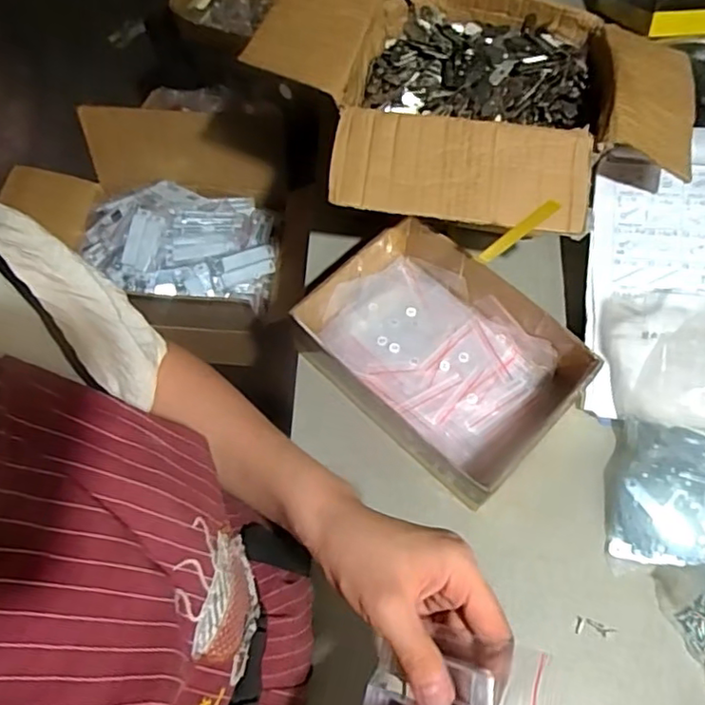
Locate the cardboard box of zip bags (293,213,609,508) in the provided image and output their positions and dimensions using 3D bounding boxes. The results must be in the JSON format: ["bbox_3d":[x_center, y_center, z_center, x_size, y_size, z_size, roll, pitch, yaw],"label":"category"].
[{"bbox_3d":[0.086,-0.001,0.596,0.242,0.067,0.177,42,72,18],"label":"cardboard box of zip bags"}]

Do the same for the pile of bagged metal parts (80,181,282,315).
[{"bbox_3d":[-0.252,-0.160,0.874,0.277,0.085,0.202,1,64,1],"label":"pile of bagged metal parts"}]

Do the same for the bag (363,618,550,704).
[{"bbox_3d":[0.050,0.191,0.333,0.019,0.112,0.071,39,58,-29],"label":"bag"}]

